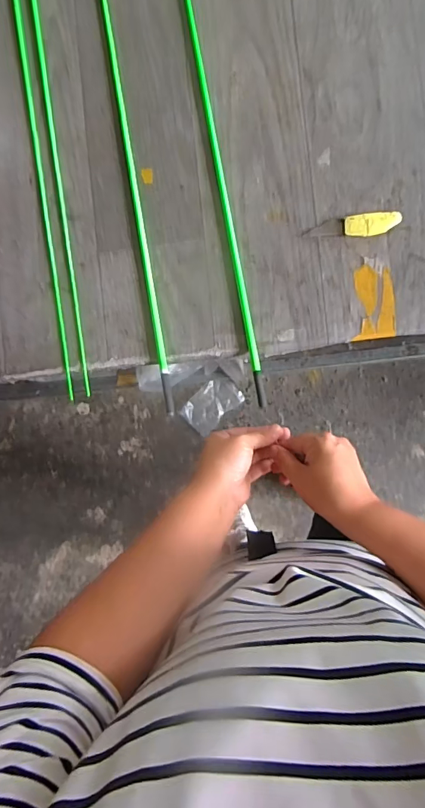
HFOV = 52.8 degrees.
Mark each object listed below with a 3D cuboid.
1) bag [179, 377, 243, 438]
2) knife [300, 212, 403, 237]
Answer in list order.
[{"bbox_3d":[-0.001,0.002,1.265,0.172,0.019,0.108,-44,85,4],"label":"bag"},{"bbox_3d":[0.151,-0.191,0.463,0.098,0.014,0.022,-2,90,6],"label":"knife"}]

